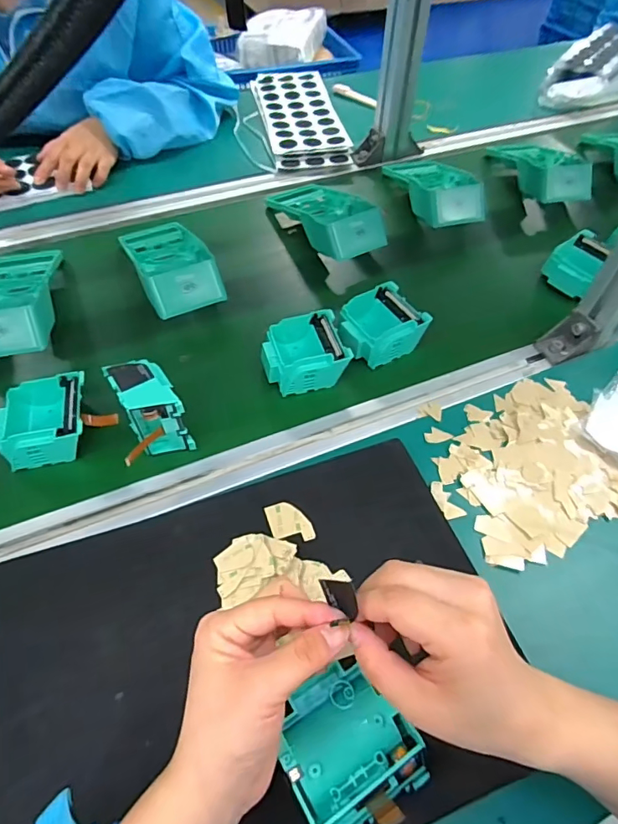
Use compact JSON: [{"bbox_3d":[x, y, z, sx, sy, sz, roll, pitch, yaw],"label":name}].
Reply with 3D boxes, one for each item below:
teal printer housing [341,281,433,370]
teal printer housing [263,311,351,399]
[{"bbox_3d":[0.077,-0.093,0.521,0.089,0.036,0.079,-25,55,-16],"label":"teal printer housing"},{"bbox_3d":[-0.006,-0.063,0.495,0.082,0.036,0.076,-11,53,-6],"label":"teal printer housing"}]

